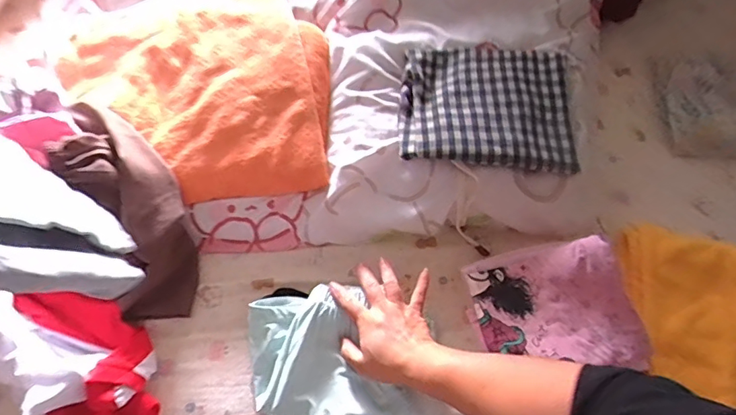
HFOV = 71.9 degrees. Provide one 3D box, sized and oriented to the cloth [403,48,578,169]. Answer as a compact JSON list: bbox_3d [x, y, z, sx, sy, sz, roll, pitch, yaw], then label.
[{"bbox_3d":[0.160,-0.136,0.692,0.229,0.038,0.201,2,62,0],"label":"cloth"}]

